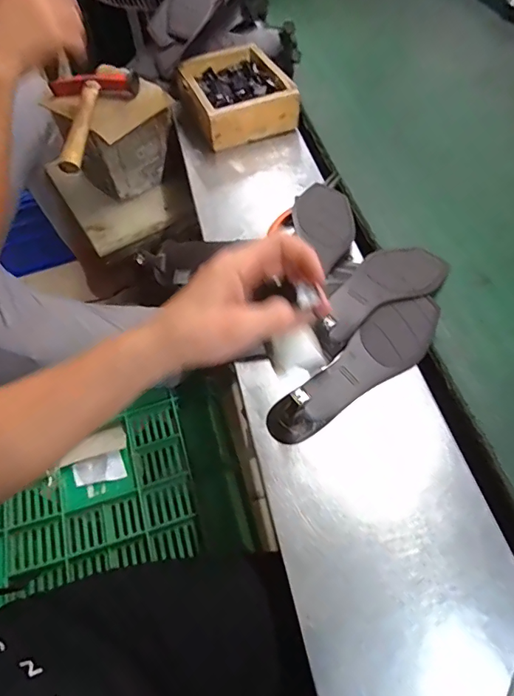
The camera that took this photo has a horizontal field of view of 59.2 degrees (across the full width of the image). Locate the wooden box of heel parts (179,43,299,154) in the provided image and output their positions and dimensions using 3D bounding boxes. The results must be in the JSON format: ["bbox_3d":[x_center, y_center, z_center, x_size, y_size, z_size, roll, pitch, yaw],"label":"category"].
[{"bbox_3d":[-0.033,-0.422,0.746,0.149,0.057,0.176,-19,59,-10],"label":"wooden box of heel parts"}]

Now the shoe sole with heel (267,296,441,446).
[{"bbox_3d":[0.121,0.010,0.489,0.255,0.038,0.070,-39,64,-21],"label":"shoe sole with heel"}]

